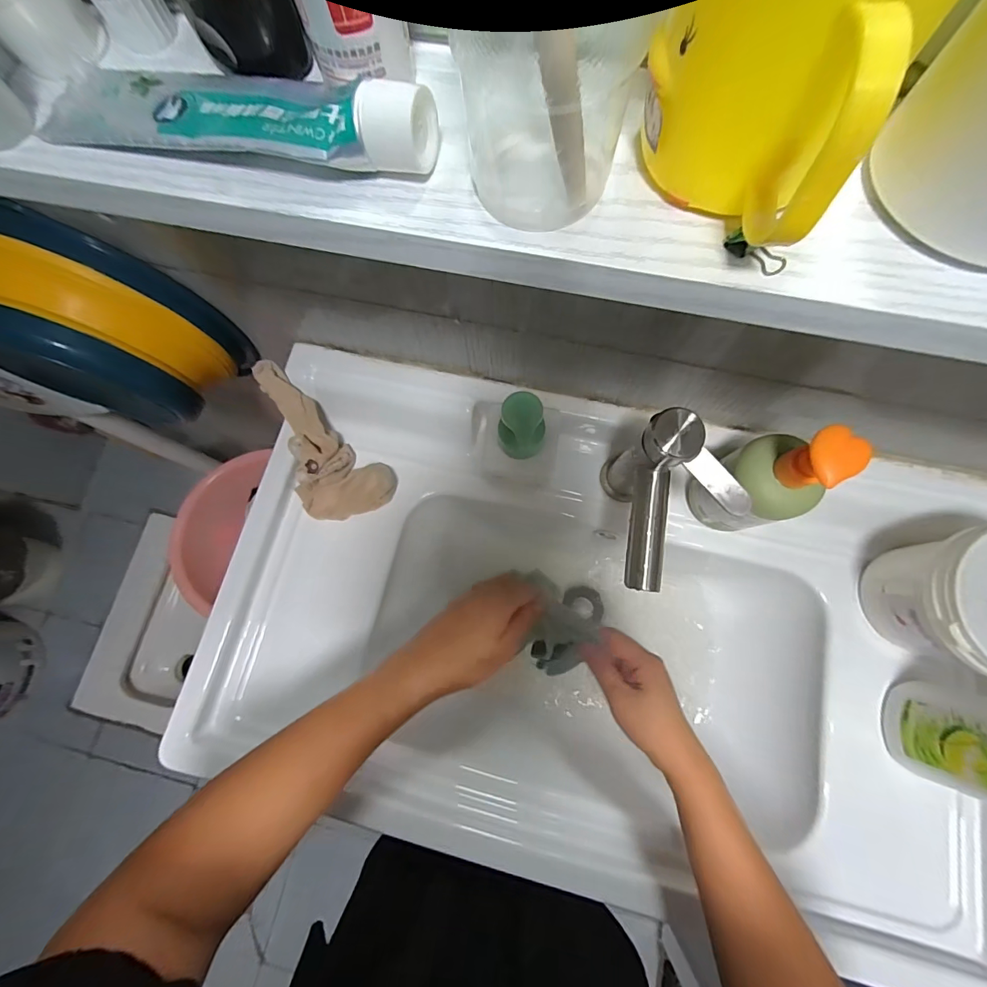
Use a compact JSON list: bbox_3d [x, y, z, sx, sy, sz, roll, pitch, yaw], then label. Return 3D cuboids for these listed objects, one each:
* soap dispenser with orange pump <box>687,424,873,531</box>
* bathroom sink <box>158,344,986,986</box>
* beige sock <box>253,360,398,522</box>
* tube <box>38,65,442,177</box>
[{"bbox_3d":[0.239,-0.013,0.365,0.058,0.151,0.073,-31,77,-6],"label":"soap dispenser with orange pump"},{"bbox_3d":[0.109,0.145,0.497,0.791,0.183,0.458,11,76,5],"label":"bathroom sink"},{"bbox_3d":[-0.201,-0.057,0.489,0.100,0.036,0.200,-35,93,-7],"label":"beige sock"},{"bbox_3d":[-0.105,-0.150,0.166,0.168,0.026,0.038,15,77,6],"label":"tube"}]

